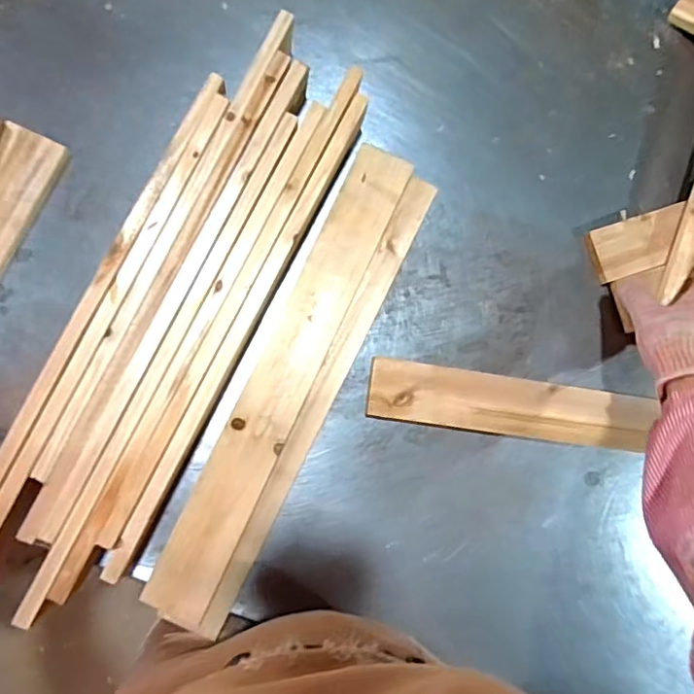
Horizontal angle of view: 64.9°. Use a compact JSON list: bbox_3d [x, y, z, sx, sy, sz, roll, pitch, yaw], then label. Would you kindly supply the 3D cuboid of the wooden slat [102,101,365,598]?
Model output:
[{"bbox_3d":[-0.095,-0.018,0.527,0.016,0.067,0.485,27,84,-3],"label":"wooden slat"}]

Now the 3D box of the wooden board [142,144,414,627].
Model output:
[{"bbox_3d":[-0.061,0.026,0.533,0.064,0.018,0.481,25,83,-2],"label":"wooden board"}]

